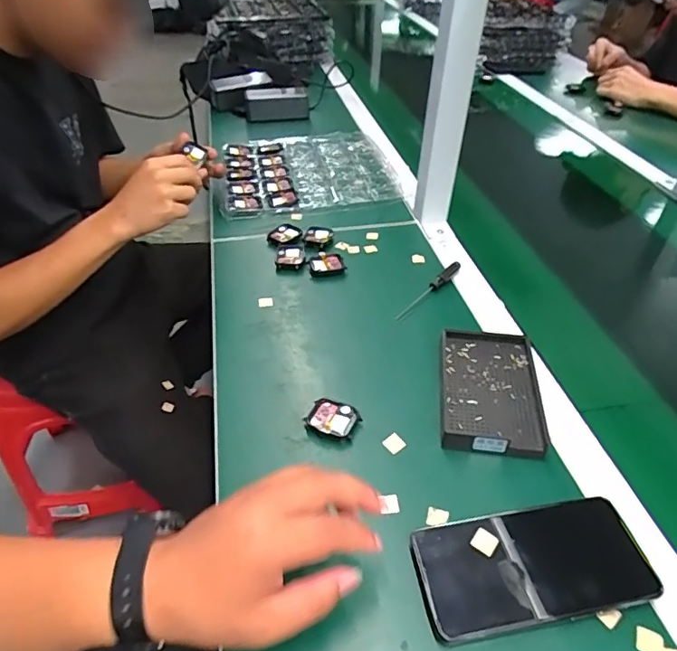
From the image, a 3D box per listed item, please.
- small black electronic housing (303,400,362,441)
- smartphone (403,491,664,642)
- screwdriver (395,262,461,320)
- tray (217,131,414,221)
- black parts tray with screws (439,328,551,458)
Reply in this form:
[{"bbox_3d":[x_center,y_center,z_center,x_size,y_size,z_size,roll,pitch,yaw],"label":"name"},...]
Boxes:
[{"bbox_3d":[-0.007,0.088,0.468,0.044,0.013,0.037,22,46,21],"label":"small black electronic housing"},{"bbox_3d":[0.140,0.174,0.370,0.162,0.015,0.078,-6,43,-8],"label":"smartphone"},{"bbox_3d":[0.109,-0.043,0.614,0.011,0.013,0.127,30,50,28],"label":"screwdriver"},{"bbox_3d":[-0.057,-0.267,0.863,0.287,0.018,0.266,-8,43,-10],"label":"tray"},{"bbox_3d":[0.147,0.060,0.493,0.090,0.018,0.143,7,43,6],"label":"black parts tray with screws"}]

